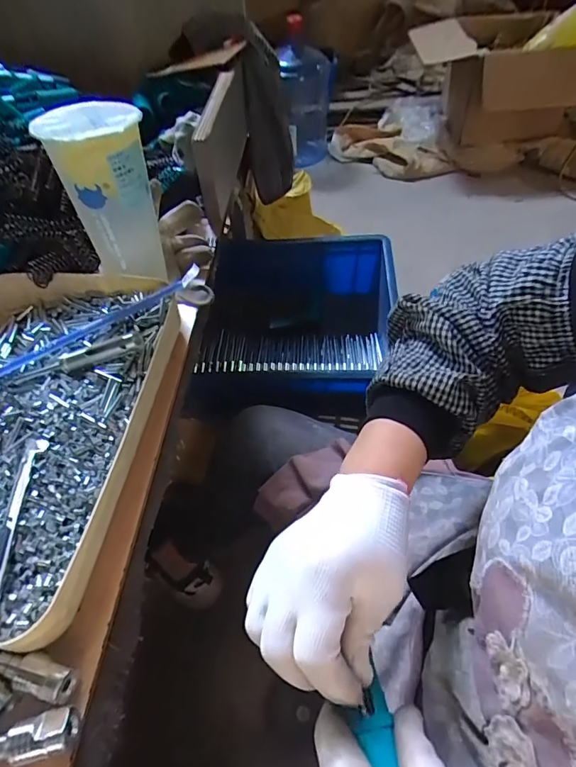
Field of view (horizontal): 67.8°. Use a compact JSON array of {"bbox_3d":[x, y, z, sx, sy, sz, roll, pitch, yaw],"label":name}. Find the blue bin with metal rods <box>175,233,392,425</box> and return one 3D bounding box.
[{"bbox_3d":[0.017,-0.100,0.760,0.327,0.181,0.302,0,52,4],"label":"blue bin with metal rods"}]

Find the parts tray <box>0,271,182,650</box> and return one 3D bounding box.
[{"bbox_3d":[-0.231,0.026,0.363,0.230,0.048,0.312,3,52,6],"label":"parts tray"}]

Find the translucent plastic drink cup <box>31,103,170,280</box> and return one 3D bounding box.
[{"bbox_3d":[-0.161,-0.176,0.396,0.079,0.128,0.078,-4,52,1],"label":"translucent plastic drink cup"}]

